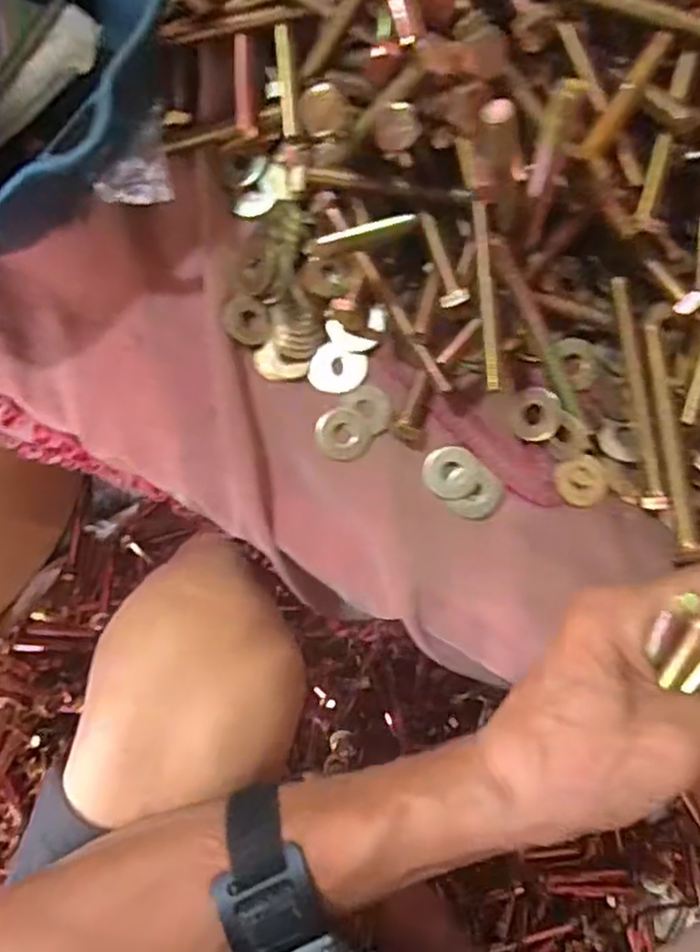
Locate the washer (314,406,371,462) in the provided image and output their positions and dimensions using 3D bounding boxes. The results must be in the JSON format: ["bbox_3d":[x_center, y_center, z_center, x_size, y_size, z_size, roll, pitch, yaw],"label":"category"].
[{"bbox_3d":[-0.003,-0.020,0.341,0.026,0.004,0.026,6,83,2],"label":"washer"}]

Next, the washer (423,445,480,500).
[{"bbox_3d":[0.048,-0.002,0.336,0.025,0.004,0.024,5,83,2],"label":"washer"}]

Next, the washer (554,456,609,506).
[{"bbox_3d":[0.108,0.003,0.331,0.026,0.004,0.023,-6,88,-15],"label":"washer"}]

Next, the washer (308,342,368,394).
[{"bbox_3d":[-0.006,-0.051,0.344,0.027,0.004,0.022,16,83,3],"label":"washer"}]

